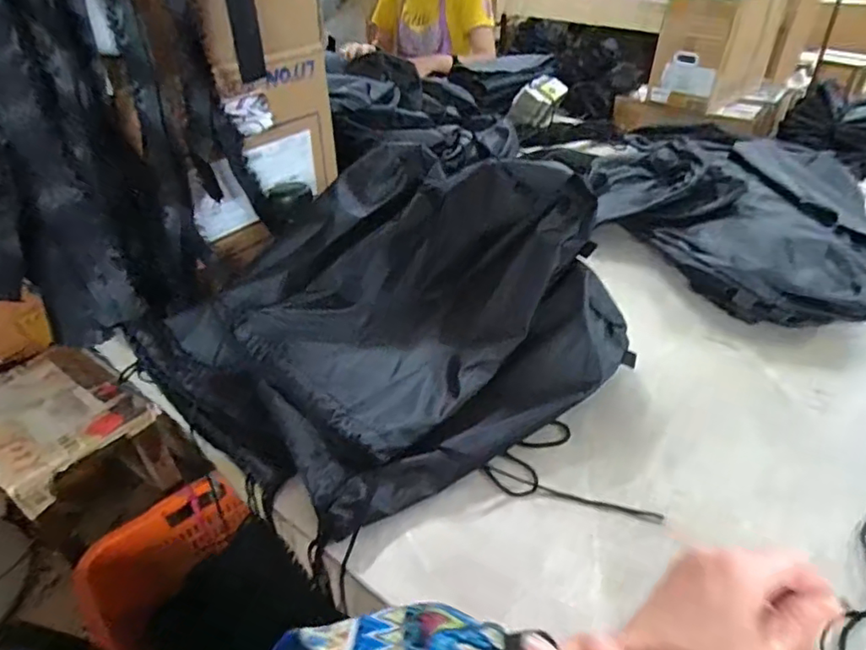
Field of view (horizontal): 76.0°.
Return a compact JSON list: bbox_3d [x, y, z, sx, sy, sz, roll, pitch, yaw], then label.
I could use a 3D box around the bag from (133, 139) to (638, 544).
[{"bbox_3d":[-0.038,-0.021,0.626,0.400,0.168,0.441,31,48,34],"label":"bag"}]

